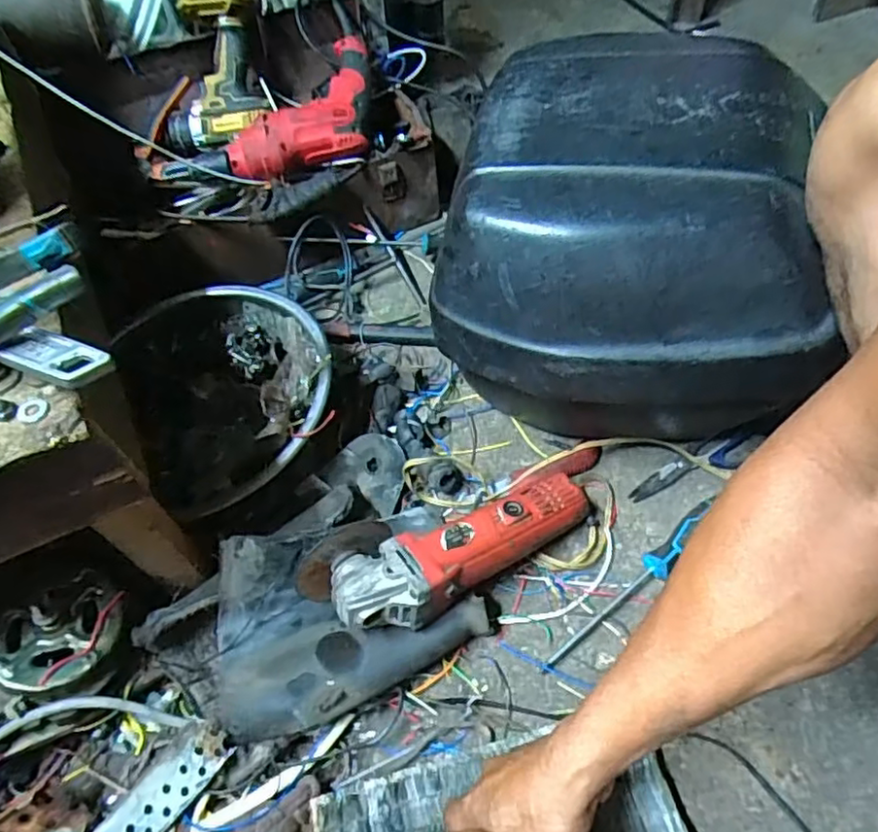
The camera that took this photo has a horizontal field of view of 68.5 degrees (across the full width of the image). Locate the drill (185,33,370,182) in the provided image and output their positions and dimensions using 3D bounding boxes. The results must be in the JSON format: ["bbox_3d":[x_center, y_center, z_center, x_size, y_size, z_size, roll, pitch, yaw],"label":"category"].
[{"bbox_3d":[-0.200,-0.393,0.836,0.224,0.063,0.197,-5,56,0],"label":"drill"}]

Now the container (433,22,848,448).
[{"bbox_3d":[0.175,-0.173,0.643,0.334,0.260,0.331,1,56,4],"label":"container"}]

